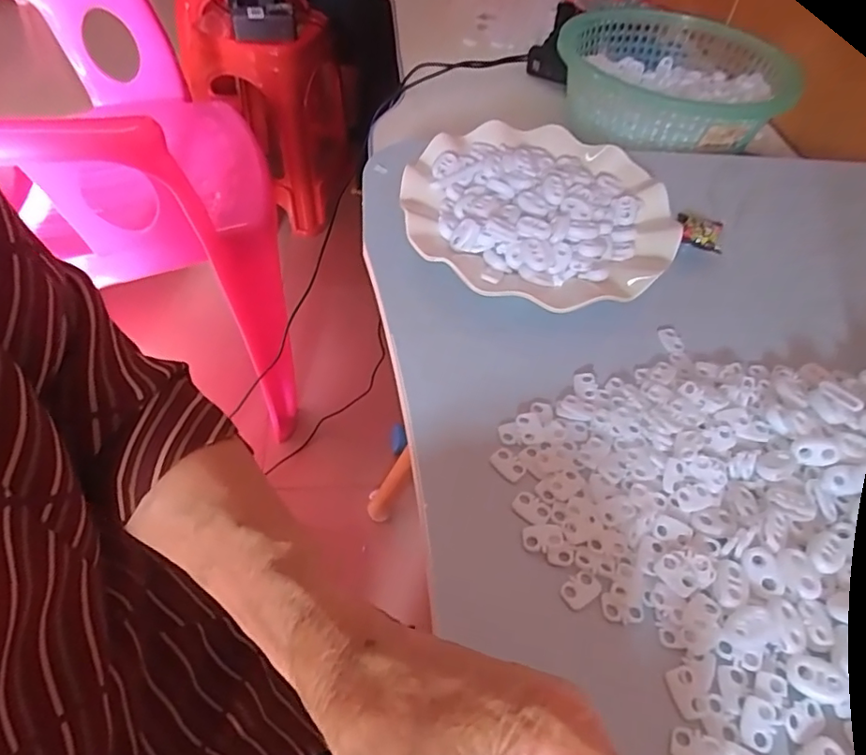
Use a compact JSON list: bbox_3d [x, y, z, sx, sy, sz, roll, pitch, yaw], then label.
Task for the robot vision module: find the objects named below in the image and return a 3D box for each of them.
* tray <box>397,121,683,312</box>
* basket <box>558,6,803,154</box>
[{"bbox_3d":[0.071,-0.111,0.376,0.170,0.028,0.174,-13,53,-15],"label":"tray"},{"bbox_3d":[0.233,-0.295,0.557,0.213,0.068,0.210,21,52,12],"label":"basket"}]

